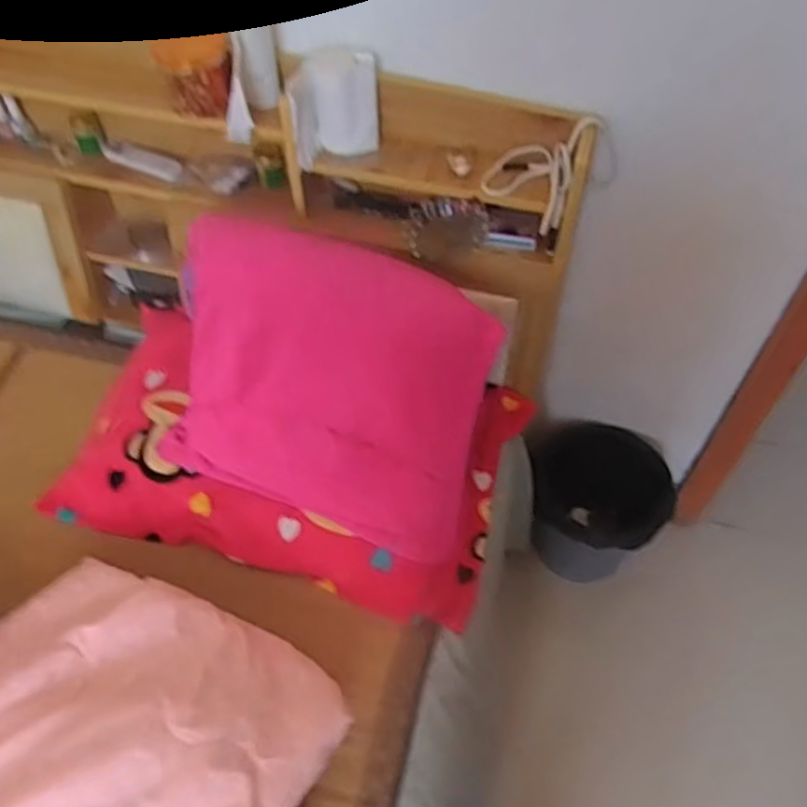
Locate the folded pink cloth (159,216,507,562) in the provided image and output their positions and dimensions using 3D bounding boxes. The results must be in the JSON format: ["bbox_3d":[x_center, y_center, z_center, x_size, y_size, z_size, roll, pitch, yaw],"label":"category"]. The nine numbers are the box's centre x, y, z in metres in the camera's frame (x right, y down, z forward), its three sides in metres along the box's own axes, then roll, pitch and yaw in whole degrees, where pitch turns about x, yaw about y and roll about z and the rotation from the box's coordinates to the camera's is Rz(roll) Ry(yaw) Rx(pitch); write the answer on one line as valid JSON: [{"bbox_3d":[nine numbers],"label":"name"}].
[{"bbox_3d":[-0.112,-0.028,1.085,0.457,0.402,0.098,15,13,2],"label":"folded pink cloth"}]

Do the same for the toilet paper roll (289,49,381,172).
[{"bbox_3d":[-0.094,-0.413,1.039,0.125,0.137,0.081,-8,54,-7],"label":"toilet paper roll"}]

